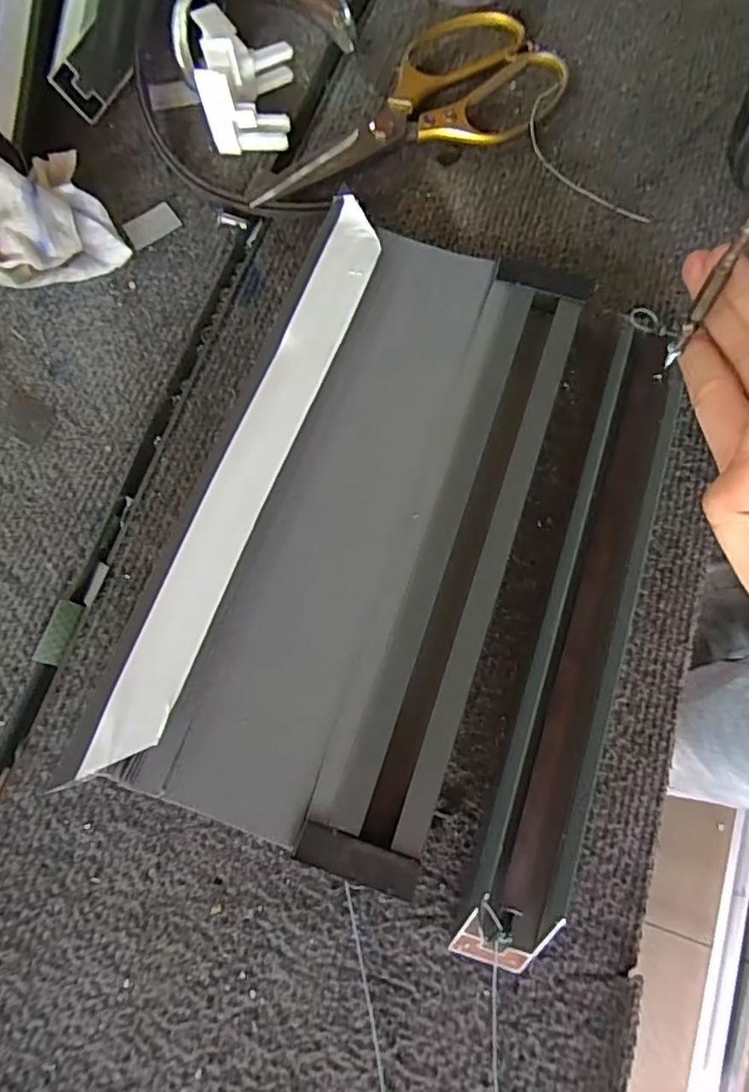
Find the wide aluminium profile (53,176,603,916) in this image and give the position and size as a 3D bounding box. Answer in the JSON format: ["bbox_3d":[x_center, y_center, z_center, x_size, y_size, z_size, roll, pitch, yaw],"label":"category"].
[{"bbox_3d":[-0.006,-0.017,0.251,0.130,0.034,0.263,19,75,5],"label":"wide aluminium profile"}]

